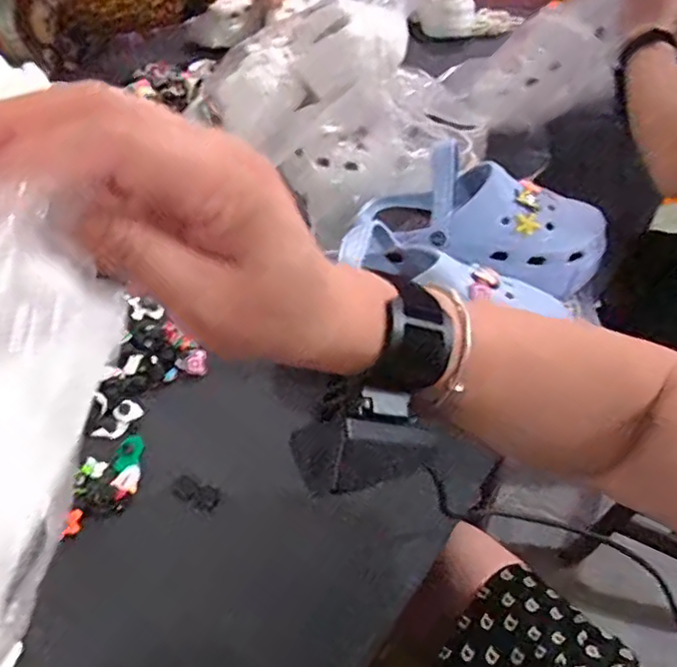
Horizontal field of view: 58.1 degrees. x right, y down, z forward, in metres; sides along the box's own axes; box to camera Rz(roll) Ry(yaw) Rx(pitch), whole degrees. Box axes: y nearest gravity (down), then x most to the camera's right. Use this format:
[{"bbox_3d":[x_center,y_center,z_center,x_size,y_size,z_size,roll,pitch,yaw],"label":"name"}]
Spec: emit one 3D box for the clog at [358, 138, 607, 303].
[{"bbox_3d":[0.160,-0.117,0.630,0.238,0.108,0.086,19,46,-1],"label":"clog"}]

